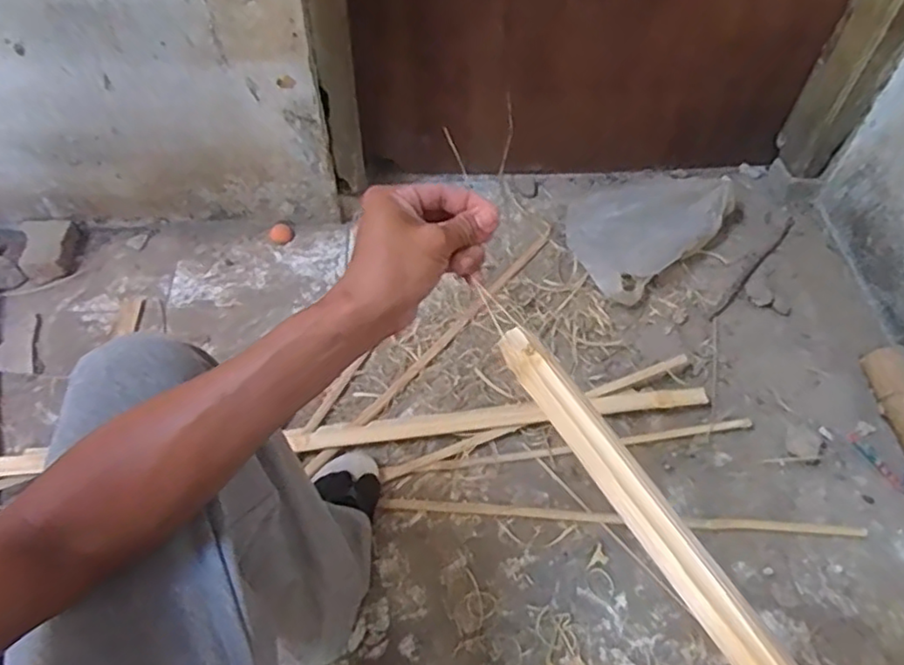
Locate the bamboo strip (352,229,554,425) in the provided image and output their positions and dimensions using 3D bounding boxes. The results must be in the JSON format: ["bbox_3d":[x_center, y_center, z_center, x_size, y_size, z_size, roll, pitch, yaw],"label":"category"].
[{"bbox_3d":[0.023,-0.023,1.068,0.020,0.007,0.491,34,61,20],"label":"bamboo strip"}]

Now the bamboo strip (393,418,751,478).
[{"bbox_3d":[0.182,0.166,0.940,0.508,0.011,0.017,-6,55,-6],"label":"bamboo strip"}]

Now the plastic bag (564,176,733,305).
[{"bbox_3d":[0.325,-0.197,1.139,0.298,0.087,0.219,-36,63,-24],"label":"plastic bag"}]

